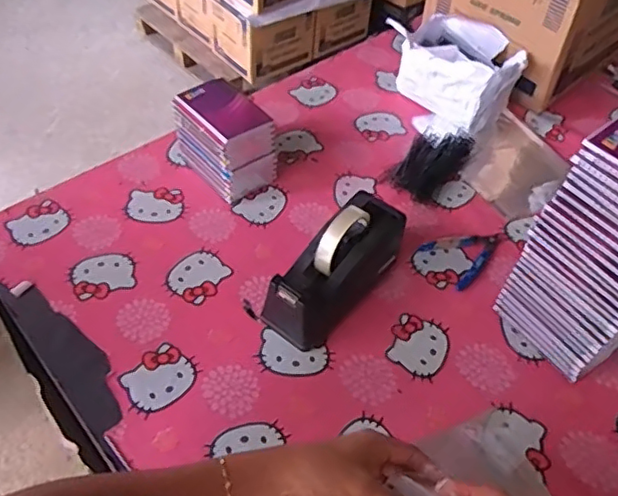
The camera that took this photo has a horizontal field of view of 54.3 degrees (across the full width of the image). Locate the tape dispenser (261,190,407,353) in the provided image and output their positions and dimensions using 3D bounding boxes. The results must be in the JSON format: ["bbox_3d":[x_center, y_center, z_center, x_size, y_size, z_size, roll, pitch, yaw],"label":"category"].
[{"bbox_3d":[0.033,0.021,0.747,0.079,0.122,0.208,34,56,23],"label":"tape dispenser"}]

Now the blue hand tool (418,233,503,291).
[{"bbox_3d":[0.222,0.005,0.839,0.113,0.012,0.083,-26,56,-23],"label":"blue hand tool"}]

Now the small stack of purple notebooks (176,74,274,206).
[{"bbox_3d":[-0.130,-0.165,0.890,0.099,0.125,0.149,-32,58,-26],"label":"small stack of purple notebooks"}]

